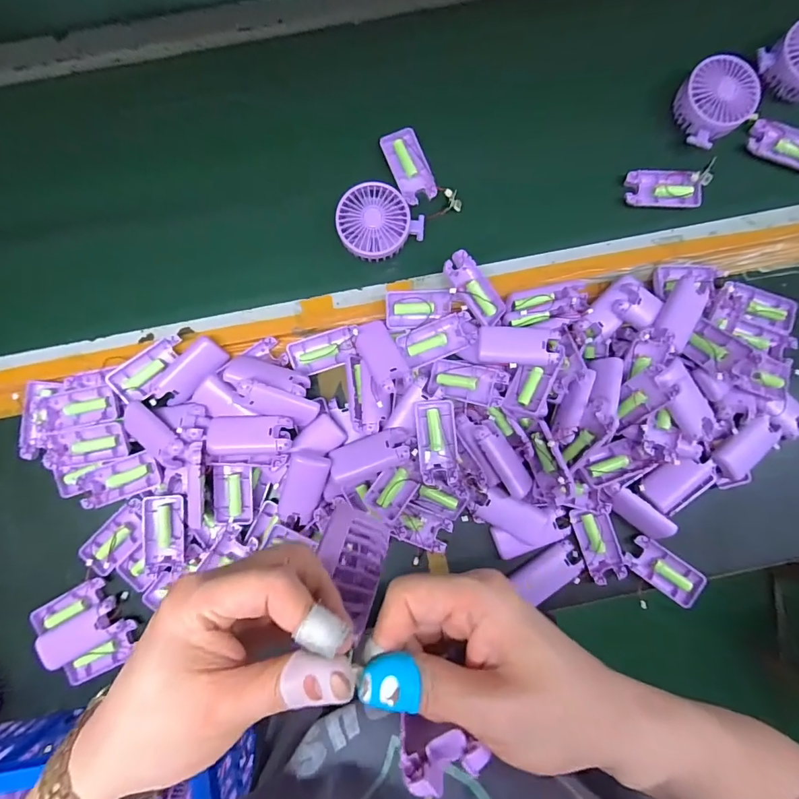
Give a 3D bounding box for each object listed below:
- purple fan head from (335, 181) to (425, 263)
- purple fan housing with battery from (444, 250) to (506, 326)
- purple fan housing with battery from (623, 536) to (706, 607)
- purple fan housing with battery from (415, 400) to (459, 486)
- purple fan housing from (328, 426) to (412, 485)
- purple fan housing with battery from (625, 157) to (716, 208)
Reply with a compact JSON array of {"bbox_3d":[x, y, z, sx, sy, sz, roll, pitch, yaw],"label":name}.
[{"bbox_3d":[-0.030,-0.219,0.527,0.093,0.029,0.089,0,88,-1],"label":"purple fan head"},{"bbox_3d":[0.092,-0.134,0.519,0.043,0.019,0.094,-41,103,-2],"label":"purple fan housing with battery"},{"bbox_3d":[0.327,0.212,0.524,0.093,0.015,0.047,35,88,1],"label":"purple fan housing with battery"},{"bbox_3d":[0.045,0.049,0.503,0.044,0.020,0.097,-4,88,-1],"label":"purple fan housing with battery"},{"bbox_3d":[-0.034,0.064,0.496,0.095,0.024,0.041,-20,88,-1],"label":"purple fan housing"},{"bbox_3d":[0.344,-0.272,0.541,0.102,0.017,0.046,-3,88,-1],"label":"purple fan housing with battery"}]

